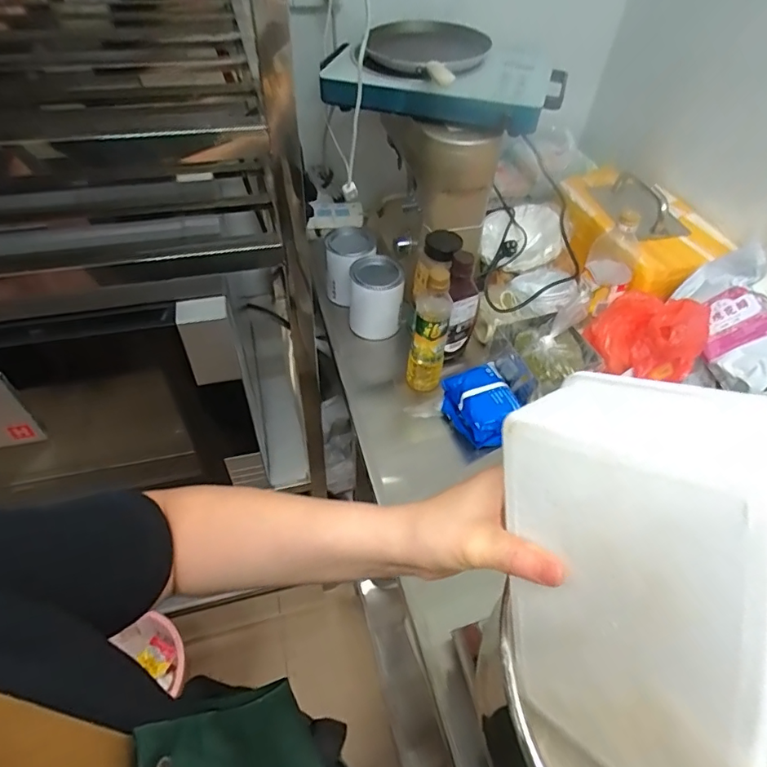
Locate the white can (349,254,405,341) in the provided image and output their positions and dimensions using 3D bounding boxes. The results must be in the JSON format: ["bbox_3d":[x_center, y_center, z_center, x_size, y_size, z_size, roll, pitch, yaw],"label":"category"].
[{"bbox_3d":[-0.019,-0.164,0.949,0.098,0.131,0.098,-7,49,-9],"label":"white can"}]

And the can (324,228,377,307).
[{"bbox_3d":[-0.065,-0.240,1.010,0.099,0.129,0.101,0,49,-2],"label":"can"}]

